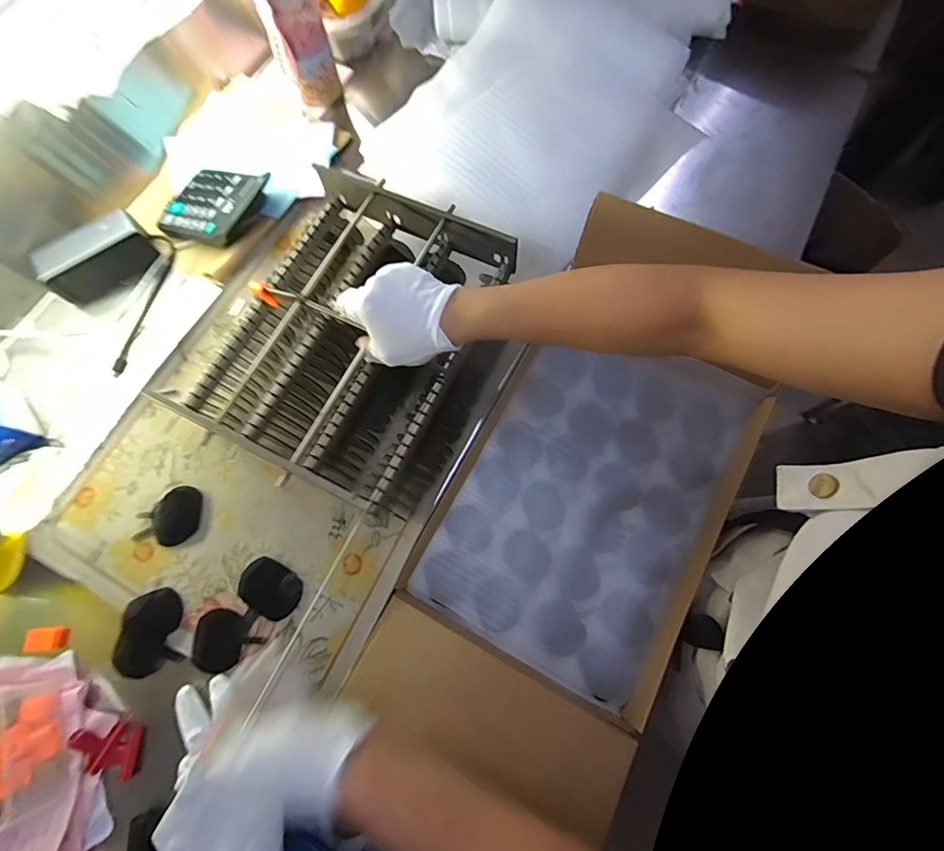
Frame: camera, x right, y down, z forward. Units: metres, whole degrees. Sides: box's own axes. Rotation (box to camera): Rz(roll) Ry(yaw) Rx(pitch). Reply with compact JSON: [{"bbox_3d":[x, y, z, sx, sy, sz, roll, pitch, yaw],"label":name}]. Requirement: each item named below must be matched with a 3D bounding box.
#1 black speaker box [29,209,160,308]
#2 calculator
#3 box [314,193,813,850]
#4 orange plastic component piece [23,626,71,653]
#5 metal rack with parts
[{"bbox_3d":[-0.482,-0.217,0.586,0.131,0.045,0.054,-39,74,-10],"label":"black speaker box"},{"bbox_3d":[-0.354,-0.300,0.621,0.126,0.017,0.118,15,73,7],"label":"calculator"},{"bbox_3d":[0.130,0.064,0.477,0.279,0.168,0.525,27,75,11],"label":"box"},{"bbox_3d":[-0.427,0.215,0.459,0.025,0.022,0.022,-9,71,-1],"label":"orange plastic component piece"},{"bbox_3d":[-0.125,-0.095,0.494,0.236,0.110,0.313,23,74,10],"label":"metal rack with parts"}]

